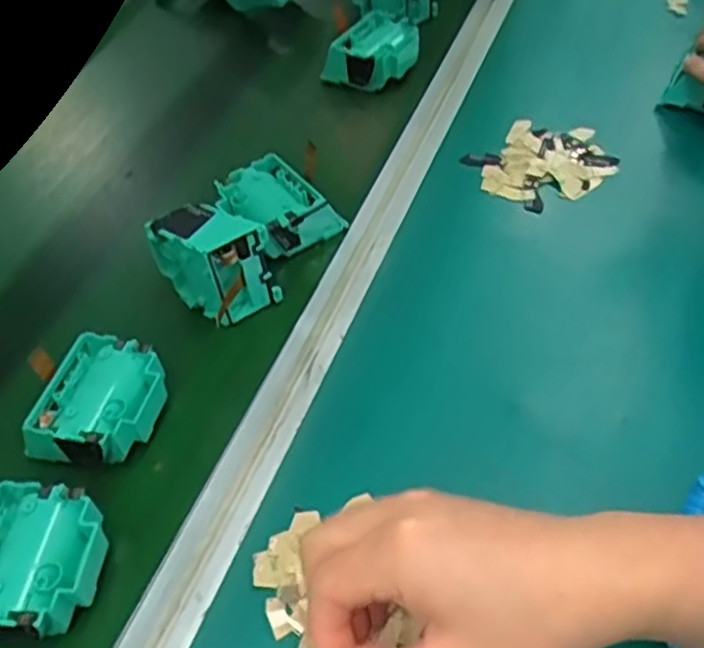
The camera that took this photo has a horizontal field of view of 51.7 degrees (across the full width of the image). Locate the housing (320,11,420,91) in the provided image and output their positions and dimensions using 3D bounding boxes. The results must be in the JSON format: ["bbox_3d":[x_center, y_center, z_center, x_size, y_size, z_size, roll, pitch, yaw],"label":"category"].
[{"bbox_3d":[0.019,-0.241,0.652,0.071,0.038,0.078,35,59,26],"label":"housing"}]

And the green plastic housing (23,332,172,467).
[{"bbox_3d":[-0.150,0.050,0.442,0.070,0.039,0.083,17,53,18],"label":"green plastic housing"}]

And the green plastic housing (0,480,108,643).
[{"bbox_3d":[-0.162,0.126,0.378,0.066,0.035,0.078,2,50,6],"label":"green plastic housing"}]

